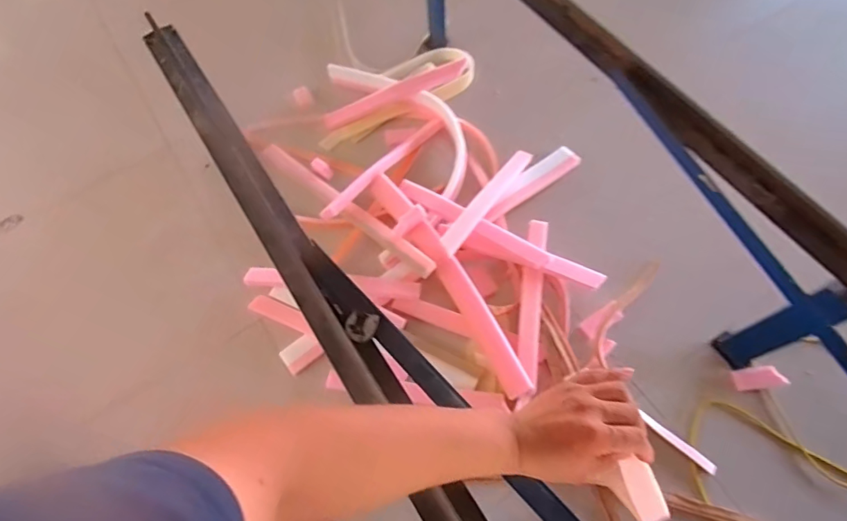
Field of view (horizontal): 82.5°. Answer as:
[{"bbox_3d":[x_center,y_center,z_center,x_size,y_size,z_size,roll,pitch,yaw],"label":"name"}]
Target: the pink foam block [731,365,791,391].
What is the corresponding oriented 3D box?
[{"bbox_3d":[0.906,0.315,1.300,0.132,0.021,0.060,-6,65,-2],"label":"pink foam block"}]

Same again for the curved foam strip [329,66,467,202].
[{"bbox_3d":[-0.057,-0.508,1.663,0.216,0.055,0.694,-36,70,-14],"label":"curved foam strip"}]

